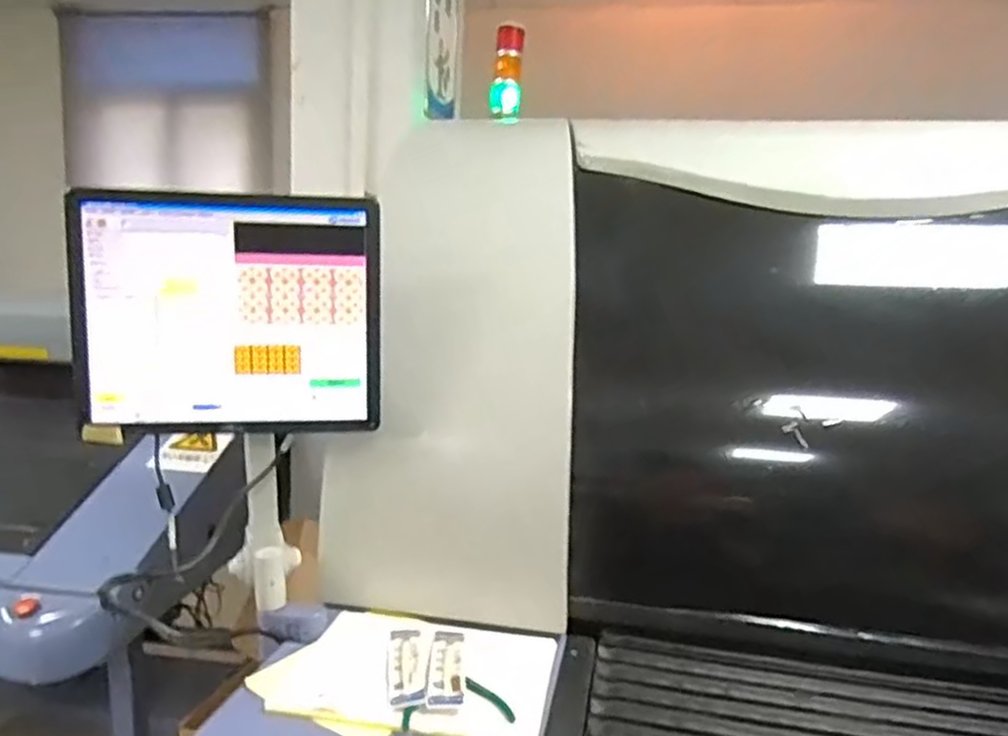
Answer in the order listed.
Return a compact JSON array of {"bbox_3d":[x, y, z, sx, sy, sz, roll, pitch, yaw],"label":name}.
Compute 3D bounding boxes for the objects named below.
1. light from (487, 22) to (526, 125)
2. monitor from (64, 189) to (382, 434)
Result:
[{"bbox_3d":[0.006,-0.737,1.850,0.086,0.228,0.081,1,9,-4],"label":"light"},{"bbox_3d":[-0.348,-0.070,0.941,0.370,0.295,0.039,0,9,-10],"label":"monitor"}]

